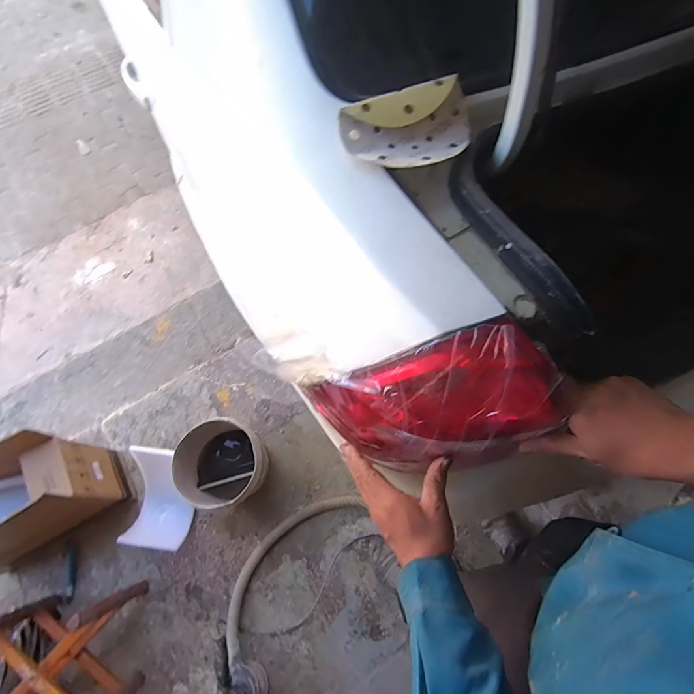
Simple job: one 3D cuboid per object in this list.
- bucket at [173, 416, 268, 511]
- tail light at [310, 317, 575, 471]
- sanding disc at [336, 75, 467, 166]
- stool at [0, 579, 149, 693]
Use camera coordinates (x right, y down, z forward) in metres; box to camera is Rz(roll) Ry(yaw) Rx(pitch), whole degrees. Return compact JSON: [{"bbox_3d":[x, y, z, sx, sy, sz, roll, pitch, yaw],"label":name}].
[{"bbox_3d":[-0.393,0.385,1.196,0.269,0.240,0.243,-11,70,-4],"label":"bucket"},{"bbox_3d":[0.085,0.059,0.375,0.215,0.156,0.097,-11,69,-3],"label":"tail light"},{"bbox_3d":[0.069,-0.227,0.384,0.141,0.033,0.086,-16,71,-5],"label":"sanding disc"},{"bbox_3d":[-0.784,0.864,1.005,0.318,0.305,0.288,-9,70,-3],"label":"stool"}]

